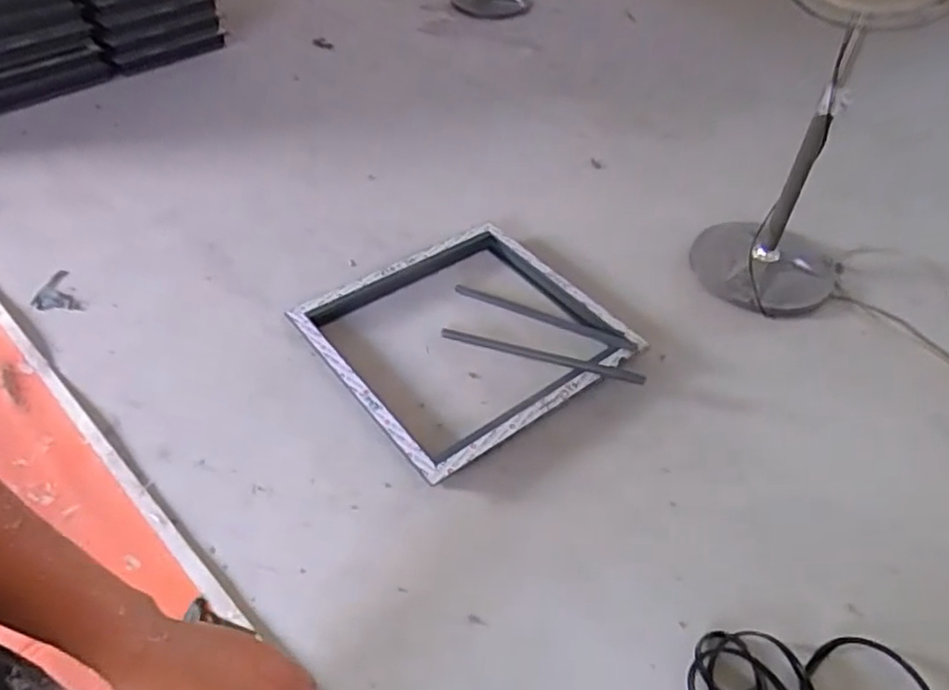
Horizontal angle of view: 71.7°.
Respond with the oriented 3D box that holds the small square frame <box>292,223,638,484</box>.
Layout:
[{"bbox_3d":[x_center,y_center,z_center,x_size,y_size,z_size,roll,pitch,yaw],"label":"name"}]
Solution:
[{"bbox_3d":[-0.026,-0.051,1.810,0.745,0.058,0.726,-29,54,-24],"label":"small square frame"}]

